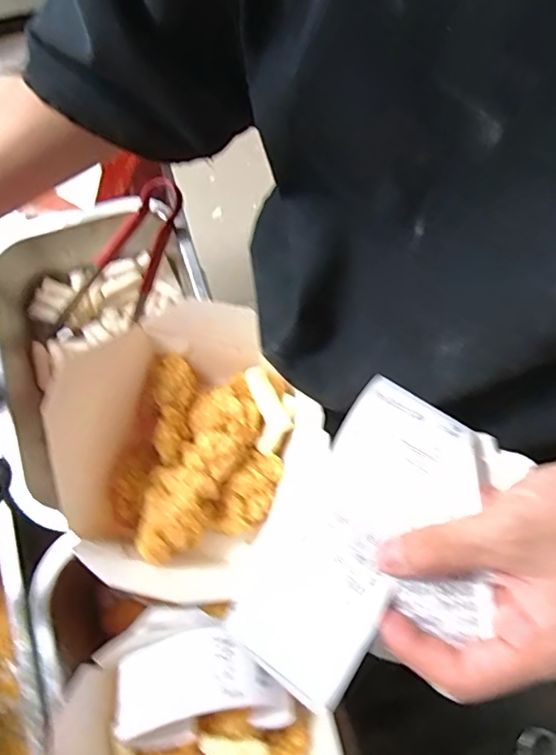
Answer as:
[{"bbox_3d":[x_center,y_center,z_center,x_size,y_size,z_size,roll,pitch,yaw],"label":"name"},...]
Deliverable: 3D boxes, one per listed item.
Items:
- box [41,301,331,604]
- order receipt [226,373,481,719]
[{"bbox_3d":[-0.078,0.045,0.422,0.196,0.114,0.178,-32,74,-12],"label":"box"},{"bbox_3d":[0.039,0.073,0.266,0.065,0.034,0.145,32,70,9],"label":"order receipt"}]

